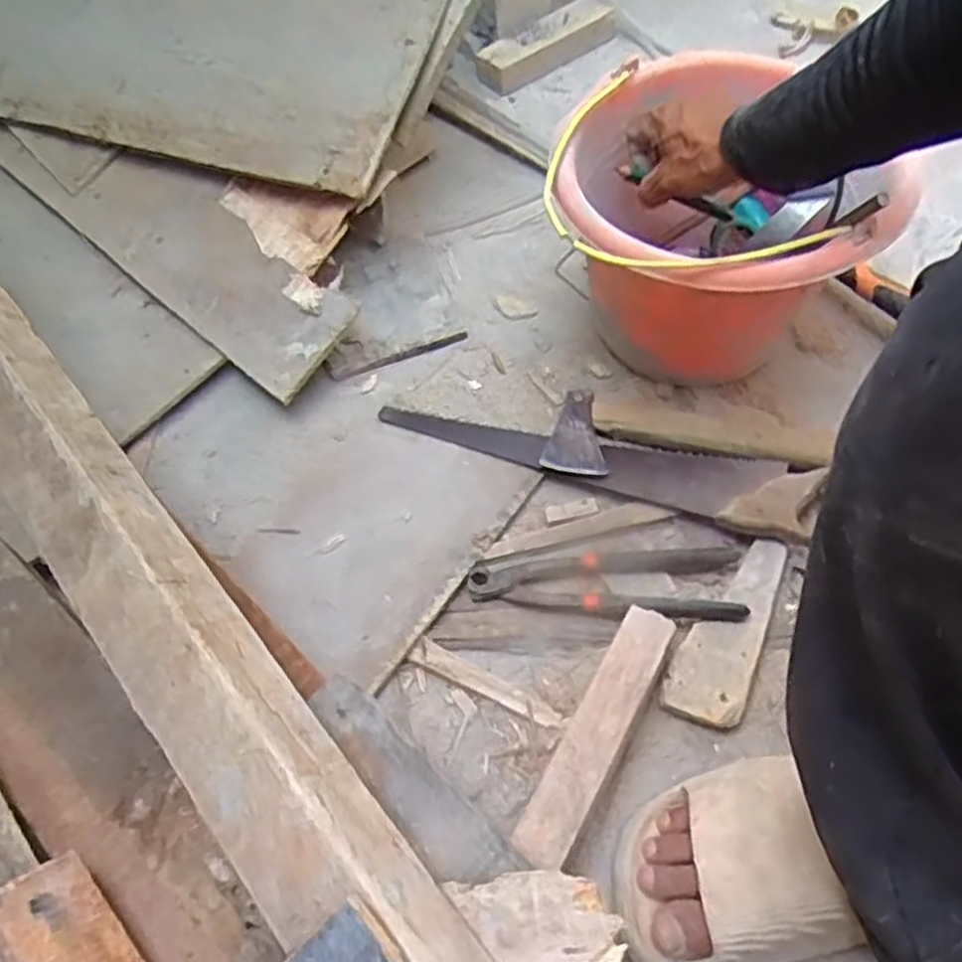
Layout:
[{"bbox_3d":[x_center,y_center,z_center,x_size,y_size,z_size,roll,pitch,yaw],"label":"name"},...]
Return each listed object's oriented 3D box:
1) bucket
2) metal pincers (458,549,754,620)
[{"bbox_3d":[0.196,-0.203,0.708,0.267,0.210,0.253,-3,55,4],"label":"bucket"},{"bbox_3d":[0.100,0.081,0.654,0.219,0.032,0.066,-1,55,6],"label":"metal pincers"}]

